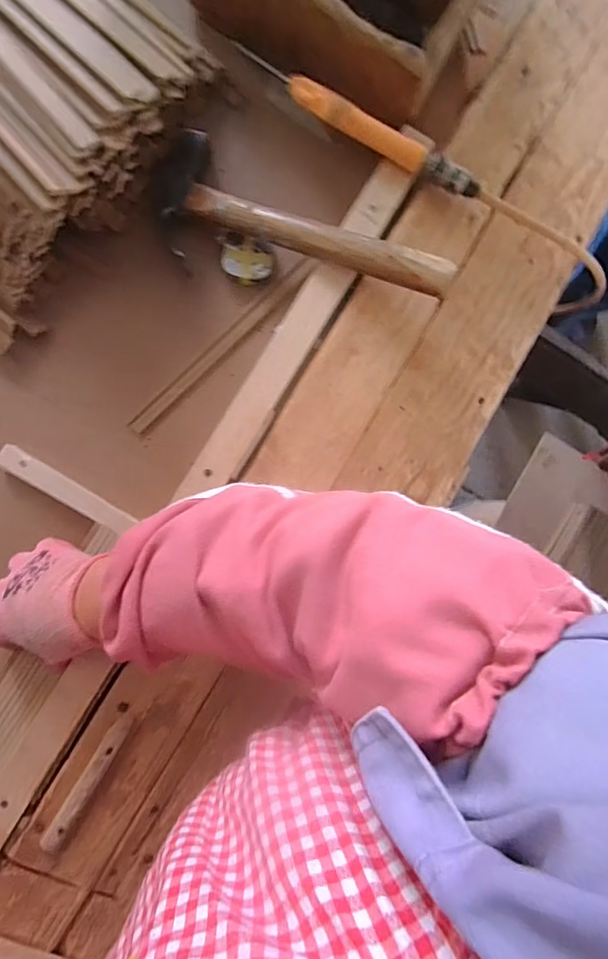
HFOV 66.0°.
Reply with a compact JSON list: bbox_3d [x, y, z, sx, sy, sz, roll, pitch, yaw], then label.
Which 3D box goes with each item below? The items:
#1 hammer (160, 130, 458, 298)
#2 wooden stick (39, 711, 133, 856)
[{"bbox_3d":[-0.006,-0.217,0.412,0.277,0.032,0.105,24,86,11],"label":"hammer"},{"bbox_3d":[-0.176,0.246,0.379,0.015,0.013,0.114,31,85,-5],"label":"wooden stick"}]

